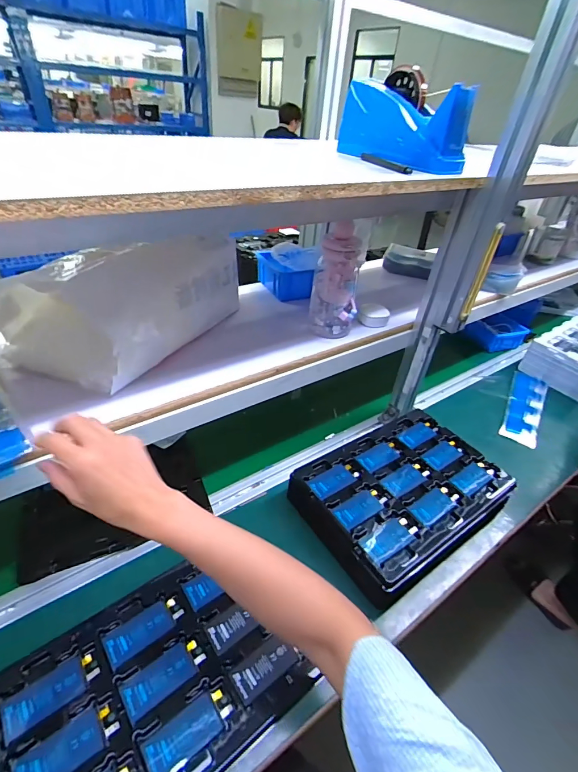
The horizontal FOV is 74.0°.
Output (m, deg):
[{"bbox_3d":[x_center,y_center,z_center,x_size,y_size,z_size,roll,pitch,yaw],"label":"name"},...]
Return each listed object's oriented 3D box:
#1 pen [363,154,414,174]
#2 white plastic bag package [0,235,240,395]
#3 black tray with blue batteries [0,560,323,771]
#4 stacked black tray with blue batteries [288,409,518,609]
[{"bbox_3d":[0.140,-0.324,0.557,0.010,0.009,0.123,-10,40,-19],"label":"pen"},{"bbox_3d":[-0.261,-0.149,0.598,0.222,0.164,0.368,18,39,16],"label":"white plastic bag package"},{"bbox_3d":[-0.159,0.352,0.455,0.298,0.020,0.217,-22,45,-31],"label":"black tray with blue batteries"},{"bbox_3d":[0.202,0.184,0.684,0.333,0.063,0.241,-21,44,-30],"label":"stacked black tray with blue batteries"}]

